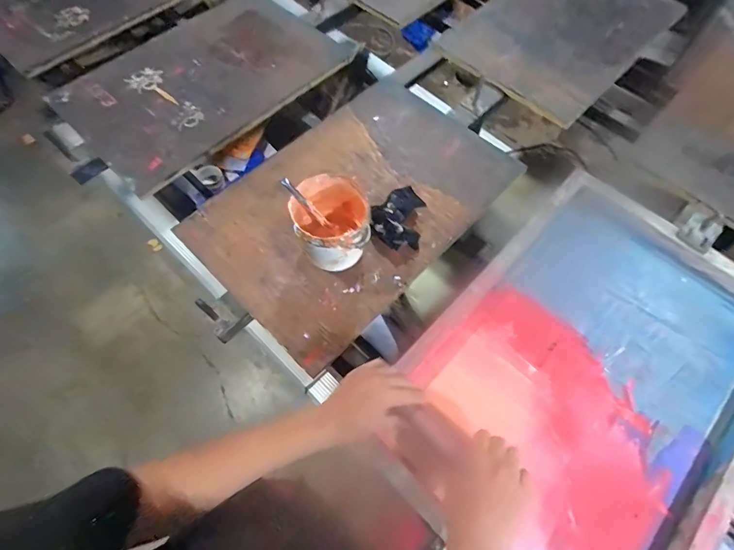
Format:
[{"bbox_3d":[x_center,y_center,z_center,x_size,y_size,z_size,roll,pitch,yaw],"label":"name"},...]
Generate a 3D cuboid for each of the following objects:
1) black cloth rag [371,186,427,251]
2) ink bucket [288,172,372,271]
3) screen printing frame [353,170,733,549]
[{"bbox_3d":[0.056,-0.104,0.716,0.096,0.046,0.117,1,62,0],"label":"black cloth rag"},{"bbox_3d":[-0.061,-0.082,0.659,0.117,0.123,0.124,0,62,0],"label":"ink bucket"},{"bbox_3d":[0.350,0.151,0.604,0.448,0.051,0.643,40,69,19],"label":"screen printing frame"}]

